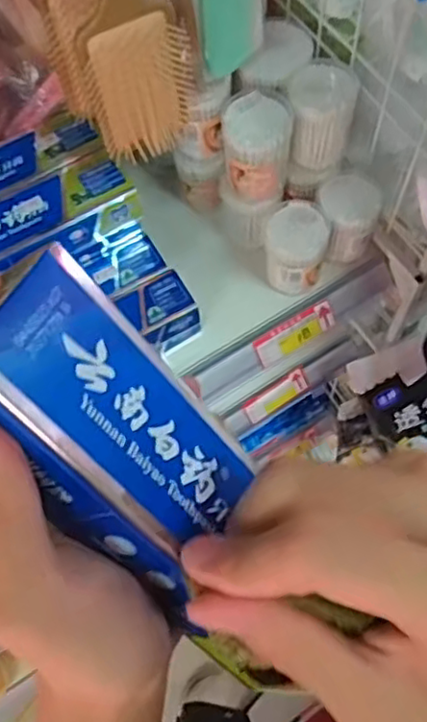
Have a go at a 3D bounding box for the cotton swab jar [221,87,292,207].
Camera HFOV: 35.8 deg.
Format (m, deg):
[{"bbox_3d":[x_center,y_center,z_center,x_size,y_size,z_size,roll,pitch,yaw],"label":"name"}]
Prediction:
[{"bbox_3d":[0.037,-0.187,0.583,0.055,0.088,0.059,-1,67,2],"label":"cotton swab jar"}]

